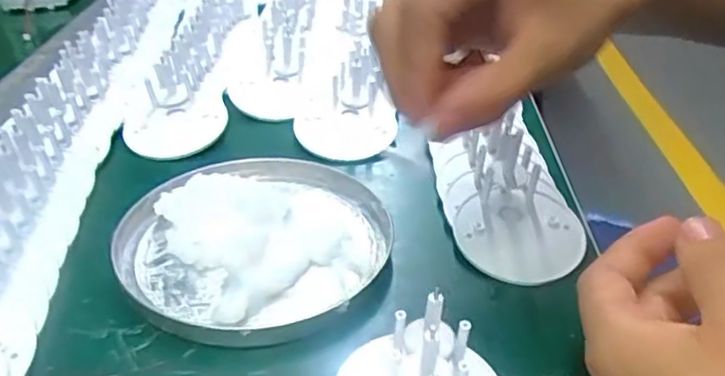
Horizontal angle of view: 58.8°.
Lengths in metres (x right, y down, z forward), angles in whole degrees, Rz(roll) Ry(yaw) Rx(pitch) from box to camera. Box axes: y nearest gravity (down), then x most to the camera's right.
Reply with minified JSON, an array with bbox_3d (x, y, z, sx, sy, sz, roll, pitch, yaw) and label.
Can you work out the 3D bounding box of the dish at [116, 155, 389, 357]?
[{"bbox_3d":[-0.053,0.022,0.313,0.122,0.011,0.128,0,34,0],"label":"dish"}]

